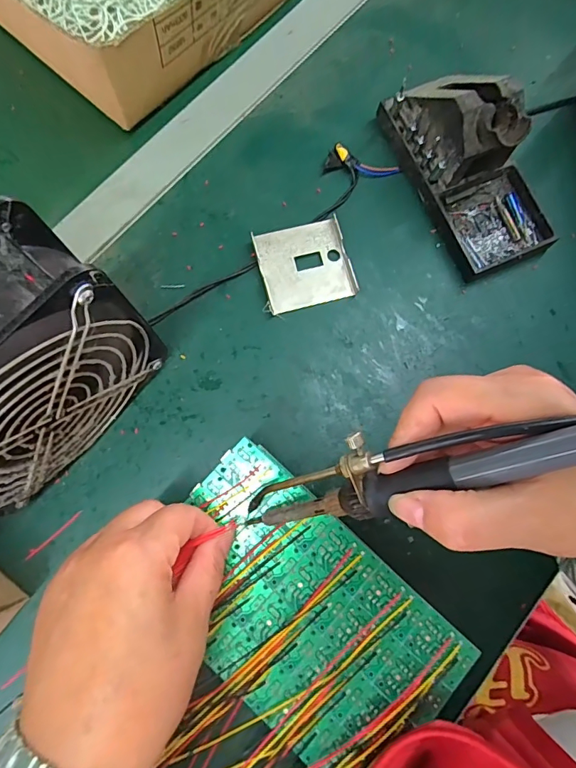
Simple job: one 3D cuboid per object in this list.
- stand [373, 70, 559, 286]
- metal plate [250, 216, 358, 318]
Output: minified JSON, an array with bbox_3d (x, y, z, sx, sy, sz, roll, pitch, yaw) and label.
[{"bbox_3d":[0.141,-0.171,0.335,0.077,0.072,0.160,-25,80,-7],"label":"stand"},{"bbox_3d":[0.013,-0.093,0.345,0.068,0.011,0.065,-16,79,-5],"label":"metal plate"}]

